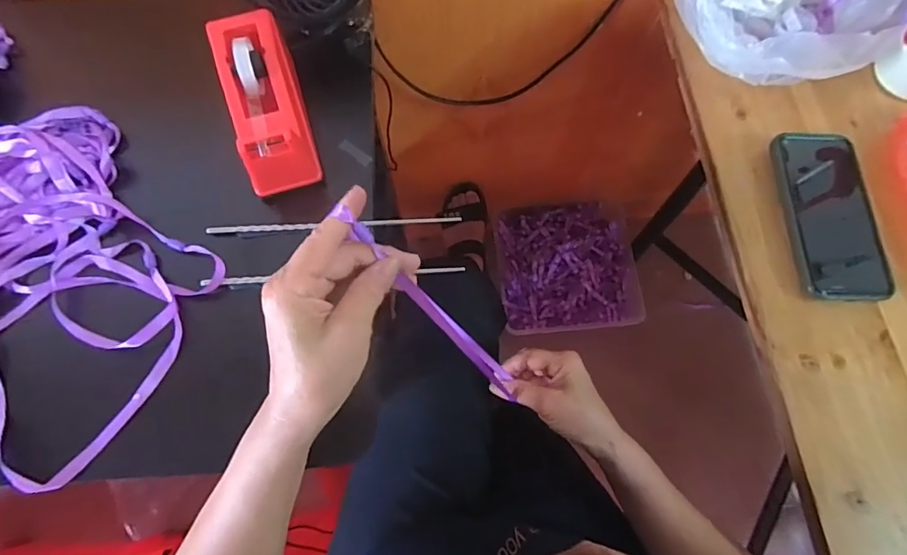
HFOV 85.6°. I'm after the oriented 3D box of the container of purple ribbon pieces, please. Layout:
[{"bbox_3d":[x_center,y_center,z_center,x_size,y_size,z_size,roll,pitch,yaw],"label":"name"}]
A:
[{"bbox_3d":[0.249,-0.027,1.101,0.299,0.102,0.296,-7,71,-1],"label":"container of purple ribbon pieces"}]

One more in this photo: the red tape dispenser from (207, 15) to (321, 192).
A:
[{"bbox_3d":[-0.168,-0.155,0.439,0.061,0.071,0.159,-16,71,-5],"label":"red tape dispenser"}]

